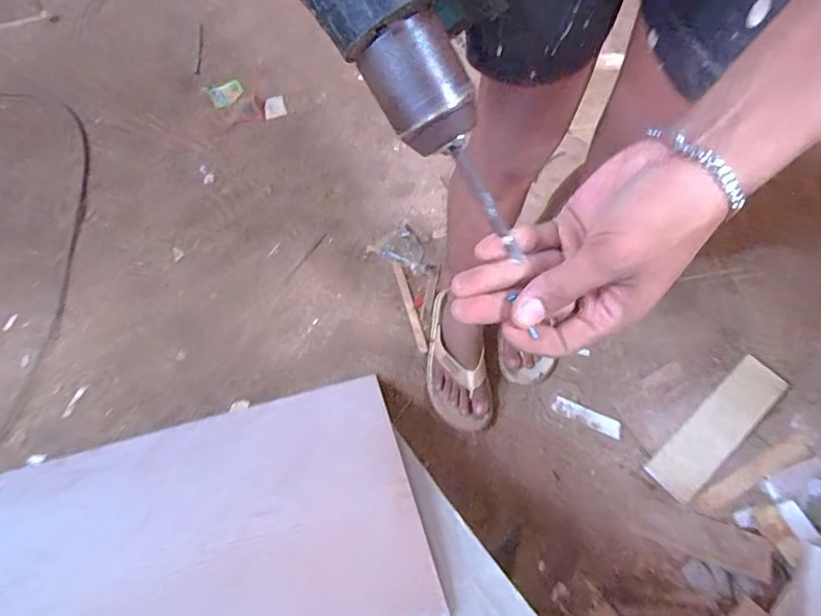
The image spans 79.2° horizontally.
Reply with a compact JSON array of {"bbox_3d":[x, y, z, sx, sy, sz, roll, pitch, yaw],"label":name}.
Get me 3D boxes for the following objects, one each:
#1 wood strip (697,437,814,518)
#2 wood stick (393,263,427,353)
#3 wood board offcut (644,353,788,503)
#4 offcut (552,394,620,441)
[{"bbox_3d":[0.568,0.279,0.824,0.210,0.014,0.035,-29,71,-6],"label":"wood strip"},{"bbox_3d":[-0.002,-0.005,0.997,0.018,0.013,0.204,-14,64,-7],"label":"wood stick"},{"bbox_3d":[0.548,0.204,0.879,0.311,0.016,0.081,-38,69,-17],"label":"wood board offcut"},{"bbox_3d":[0.327,0.201,0.922,0.123,0.004,0.036,24,63,16],"label":"offcut"}]

